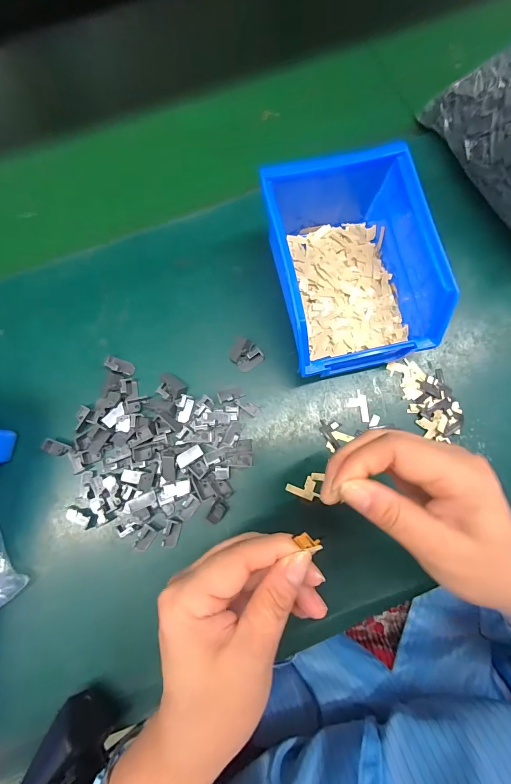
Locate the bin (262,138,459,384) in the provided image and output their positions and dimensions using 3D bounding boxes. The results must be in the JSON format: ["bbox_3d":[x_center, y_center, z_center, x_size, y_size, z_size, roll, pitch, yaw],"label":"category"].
[{"bbox_3d":[0.064,-0.105,0.267,0.108,0.076,0.176,-13,78,-2],"label":"bin"}]

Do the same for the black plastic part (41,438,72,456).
[{"bbox_3d":[-0.155,0.044,0.266,0.018,0.009,0.010,22,79,5],"label":"black plastic part"}]

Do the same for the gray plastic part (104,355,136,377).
[{"bbox_3d":[-0.111,-0.022,0.278,0.022,0.008,0.011,16,79,4],"label":"gray plastic part"}]

